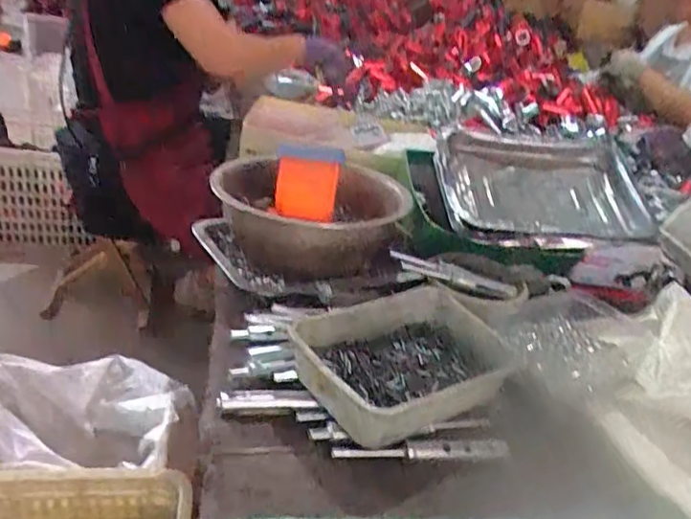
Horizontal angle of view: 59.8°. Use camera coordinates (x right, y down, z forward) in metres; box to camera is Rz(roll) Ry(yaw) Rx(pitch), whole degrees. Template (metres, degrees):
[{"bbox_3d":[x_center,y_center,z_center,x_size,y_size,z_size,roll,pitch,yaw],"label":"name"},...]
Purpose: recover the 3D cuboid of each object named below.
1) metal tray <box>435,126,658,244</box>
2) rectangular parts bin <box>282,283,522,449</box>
[{"bbox_3d":[0.248,-0.091,0.767,0.269,0.042,0.199,-3,49,-13],"label":"metal tray"},{"bbox_3d":[0.051,0.092,0.516,0.187,0.054,0.141,-4,29,-26],"label":"rectangular parts bin"}]

